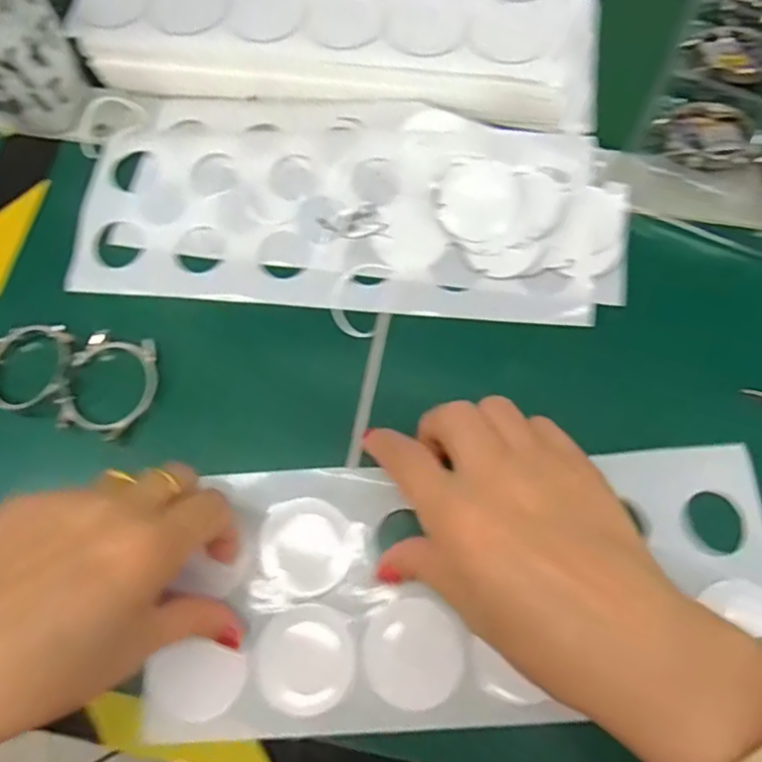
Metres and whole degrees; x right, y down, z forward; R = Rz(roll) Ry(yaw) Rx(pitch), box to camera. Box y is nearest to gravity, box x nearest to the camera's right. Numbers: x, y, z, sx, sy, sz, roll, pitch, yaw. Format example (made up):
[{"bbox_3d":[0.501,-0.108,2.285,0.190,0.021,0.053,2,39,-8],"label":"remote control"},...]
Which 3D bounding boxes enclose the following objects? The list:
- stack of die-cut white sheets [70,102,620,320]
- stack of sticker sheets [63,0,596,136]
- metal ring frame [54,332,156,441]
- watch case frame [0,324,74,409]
[{"bbox_3d":[-0.017,-0.096,0.333,0.289,0.012,0.113,4,77,5],"label":"stack of die-cut white sheets"},{"bbox_3d":[-0.023,-0.210,0.352,0.300,0.035,0.101,6,72,4],"label":"stack of sticker sheets"},{"bbox_3d":[-0.135,0.002,0.302,0.044,0.010,0.053,13,73,7],"label":"metal ring frame"},{"bbox_3d":[-0.181,-0.009,0.307,0.056,0.008,0.045,-5,64,10],"label":"watch case frame"}]

